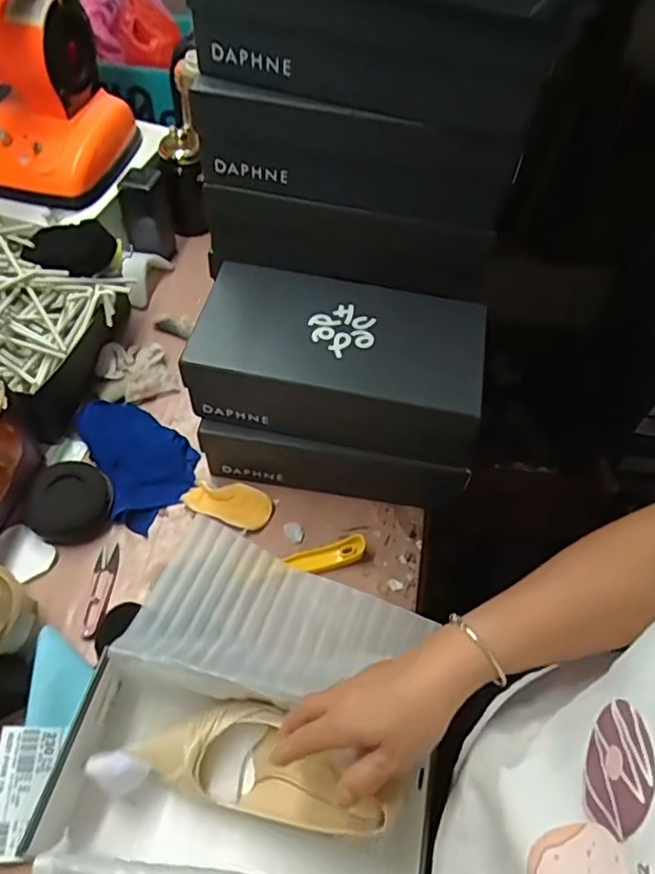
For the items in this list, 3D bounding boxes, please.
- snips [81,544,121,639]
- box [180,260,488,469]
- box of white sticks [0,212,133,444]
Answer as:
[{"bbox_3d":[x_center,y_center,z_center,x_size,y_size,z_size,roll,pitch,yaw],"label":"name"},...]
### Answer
[{"bbox_3d":[-0.240,0.162,0.649,0.023,0.011,0.101,4,55,-2],"label":"snips"},{"bbox_3d":[0.012,-0.078,0.663,0.298,0.101,0.176,14,55,5],"label":"box"},{"bbox_3d":[-0.435,-0.166,0.779,0.332,0.115,0.231,27,57,14],"label":"box of white sticks"}]

